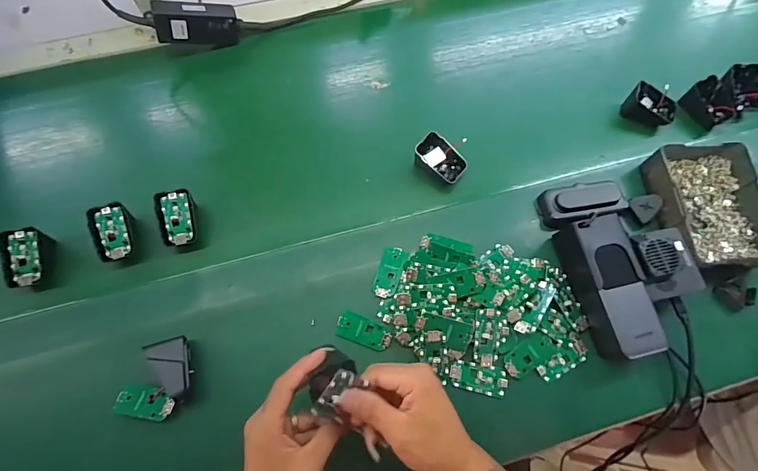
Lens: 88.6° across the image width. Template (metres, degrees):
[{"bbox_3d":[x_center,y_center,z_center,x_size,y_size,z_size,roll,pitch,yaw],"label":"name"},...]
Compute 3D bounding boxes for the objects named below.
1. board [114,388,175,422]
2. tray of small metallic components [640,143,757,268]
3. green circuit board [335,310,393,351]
[{"bbox_3d":[-0.251,0.180,0.415,0.067,0.011,0.031,-1,66,13],"label":"board"},{"bbox_3d":[0.418,-0.041,0.492,0.127,0.046,0.165,-2,67,-1],"label":"tray of small metallic components"},{"bbox_3d":[-0.017,0.110,0.448,0.062,0.008,0.030,19,68,8],"label":"green circuit board"}]

